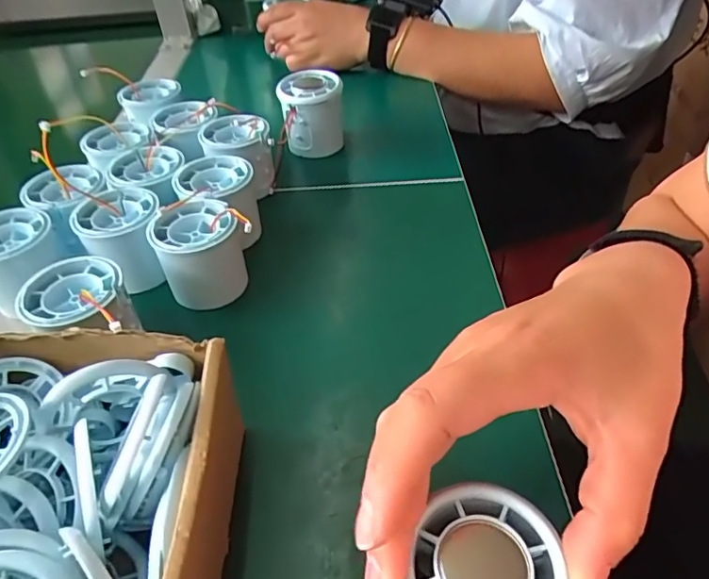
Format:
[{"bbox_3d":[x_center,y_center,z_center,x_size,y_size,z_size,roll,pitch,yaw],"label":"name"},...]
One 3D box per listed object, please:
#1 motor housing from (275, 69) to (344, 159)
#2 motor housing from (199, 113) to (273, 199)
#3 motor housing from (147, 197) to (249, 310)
[{"bbox_3d":[-0.037,-0.155,0.486,0.052,0.061,0.052,-7,44,-3],"label":"motor housing"},{"bbox_3d":[-0.096,-0.107,0.441,0.055,0.057,0.054,-2,43,2],"label":"motor housing"},{"bbox_3d":[-0.099,-0.024,0.353,0.050,0.053,0.049,-14,44,-10],"label":"motor housing"}]

